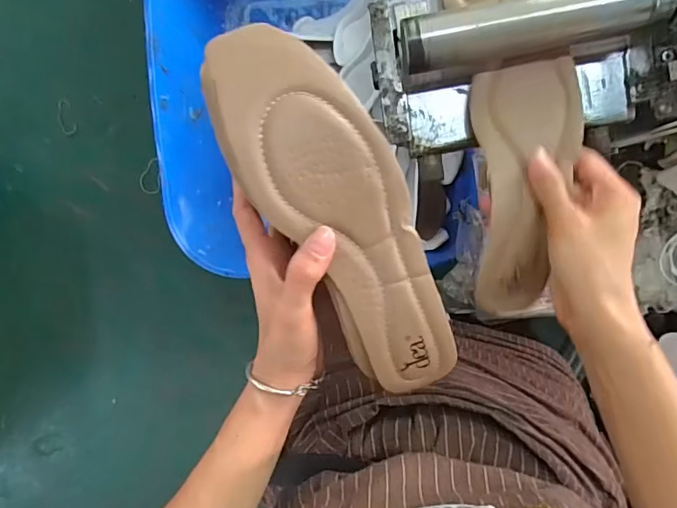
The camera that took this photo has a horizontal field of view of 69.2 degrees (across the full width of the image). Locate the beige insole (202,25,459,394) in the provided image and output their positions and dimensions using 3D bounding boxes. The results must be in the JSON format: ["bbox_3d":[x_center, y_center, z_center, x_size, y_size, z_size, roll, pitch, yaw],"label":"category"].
[{"bbox_3d":[0.006,-0.017,0.281,0.075,0.027,0.231,-28,106,5],"label":"beige insole"}]

